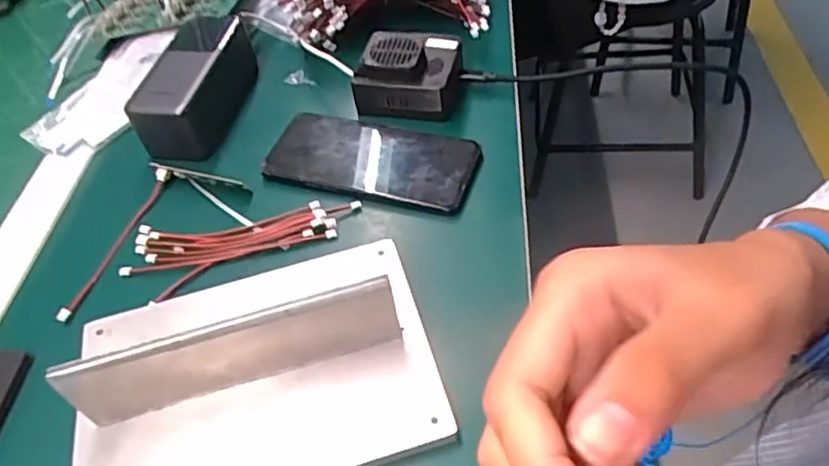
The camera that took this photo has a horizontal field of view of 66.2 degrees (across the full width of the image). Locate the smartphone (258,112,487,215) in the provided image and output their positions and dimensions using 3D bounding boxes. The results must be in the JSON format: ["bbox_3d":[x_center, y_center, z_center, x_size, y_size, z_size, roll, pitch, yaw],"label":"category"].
[{"bbox_3d":[-0.031,-0.059,0.480,0.157,0.008,0.075,12,51,16],"label":"smartphone"}]

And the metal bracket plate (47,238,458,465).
[{"bbox_3d":[-0.093,0.066,0.348,0.196,0.062,0.137,-16,49,-7],"label":"metal bracket plate"}]

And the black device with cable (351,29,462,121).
[{"bbox_3d":[-0.005,-0.127,0.500,0.077,0.039,0.068,3,50,9],"label":"black device with cable"}]

